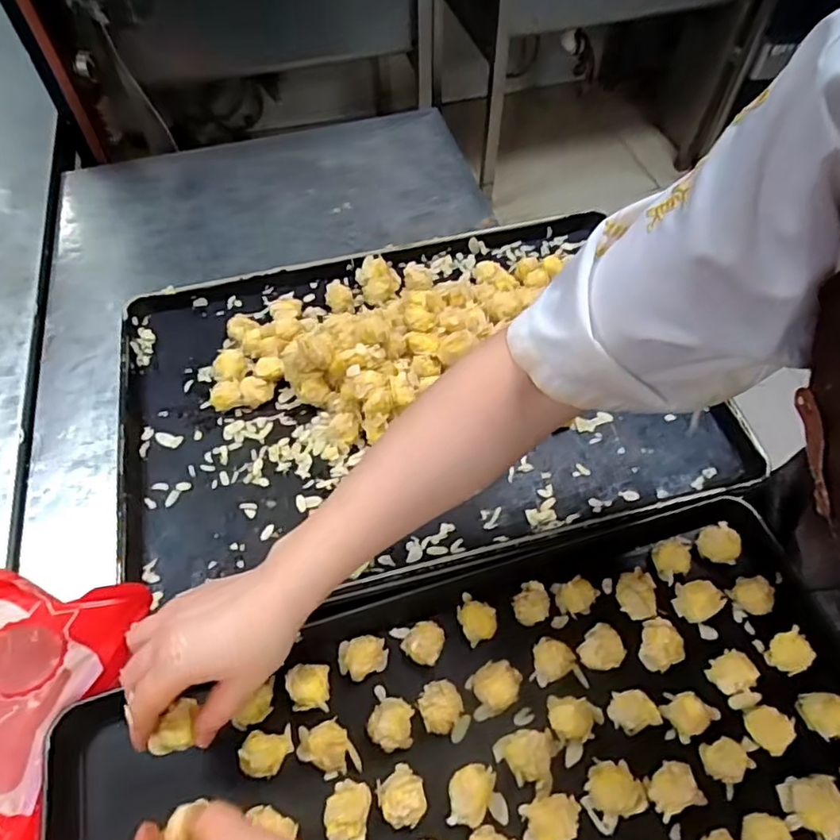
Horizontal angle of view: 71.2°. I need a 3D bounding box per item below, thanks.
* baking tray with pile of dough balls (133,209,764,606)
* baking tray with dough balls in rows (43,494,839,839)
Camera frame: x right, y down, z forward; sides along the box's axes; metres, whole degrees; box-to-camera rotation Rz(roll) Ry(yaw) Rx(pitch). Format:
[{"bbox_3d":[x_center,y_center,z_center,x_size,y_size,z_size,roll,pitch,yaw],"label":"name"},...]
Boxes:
[{"bbox_3d":[-0.008,-0.045,0.601,0.588,0.060,0.396,-11,58,-6],"label":"baking tray with pile of dough balls"},{"bbox_3d":[0.054,0.299,0.393,0.607,0.044,0.403,-16,59,-9],"label":"baking tray with dough balls in rows"}]

